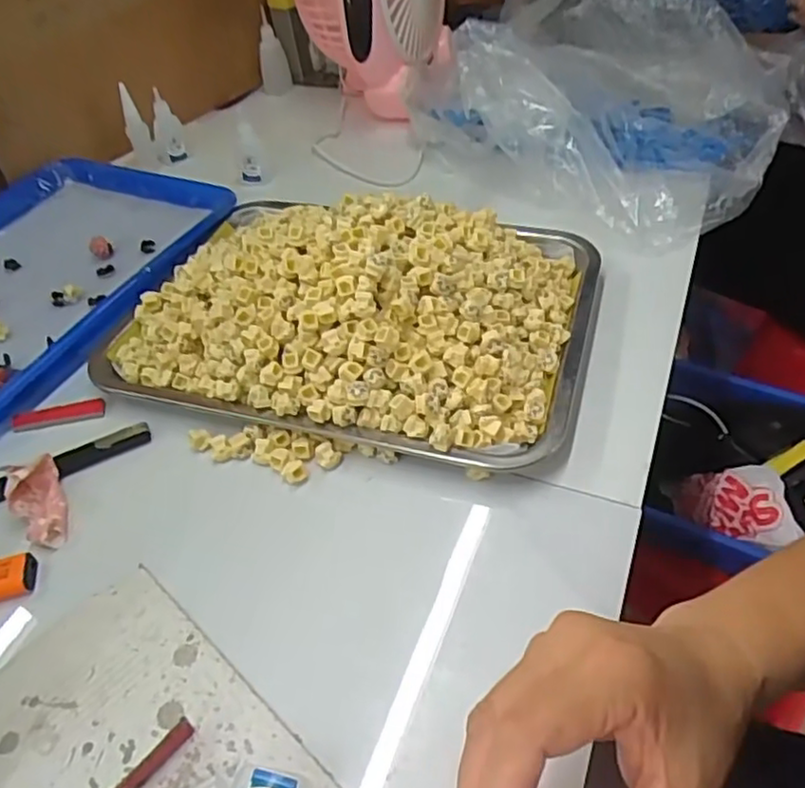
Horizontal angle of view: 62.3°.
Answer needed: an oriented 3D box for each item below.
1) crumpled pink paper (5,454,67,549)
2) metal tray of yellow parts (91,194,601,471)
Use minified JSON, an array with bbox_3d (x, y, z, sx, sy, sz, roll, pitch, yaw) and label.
[{"bbox_3d":[-0.231,0.065,0.417,0.028,0.029,0.063,-22,48,-15],"label":"crumpled pink paper"},{"bbox_3d":[-0.041,-0.079,0.498,0.352,0.081,0.249,9,47,14],"label":"metal tray of yellow parts"}]

